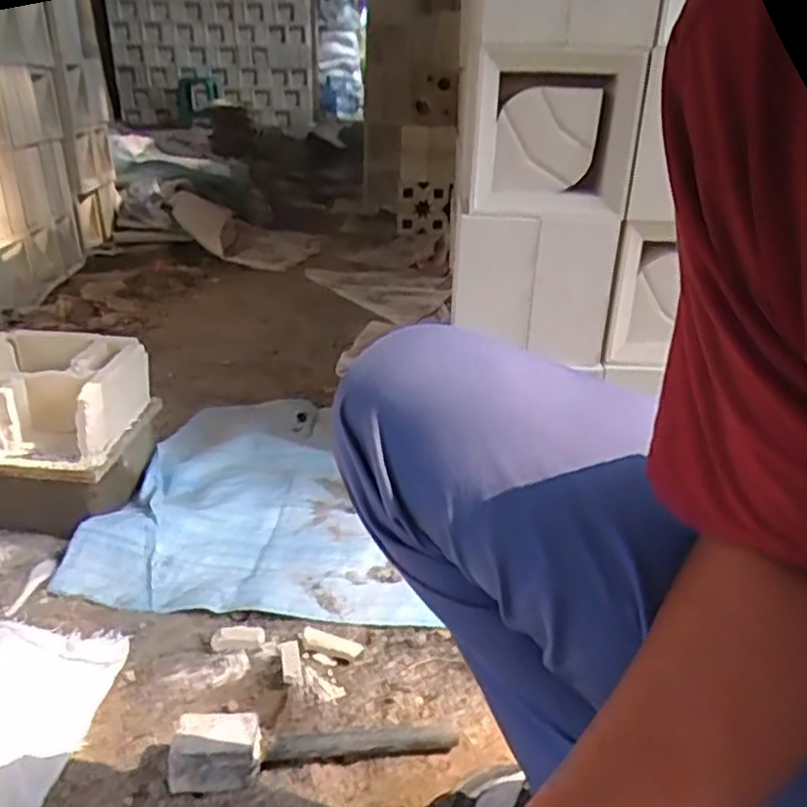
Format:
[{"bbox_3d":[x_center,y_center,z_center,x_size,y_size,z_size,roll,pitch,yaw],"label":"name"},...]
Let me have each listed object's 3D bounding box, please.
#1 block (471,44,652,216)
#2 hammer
[{"bbox_3d":[0.194,-0.352,0.963,0.203,0.199,0.059,-2,22,-4],"label":"block"},{"bbox_3d":[-0.083,0.314,0.695,0.259,0.039,0.056,-5,24,-12],"label":"hammer"}]

